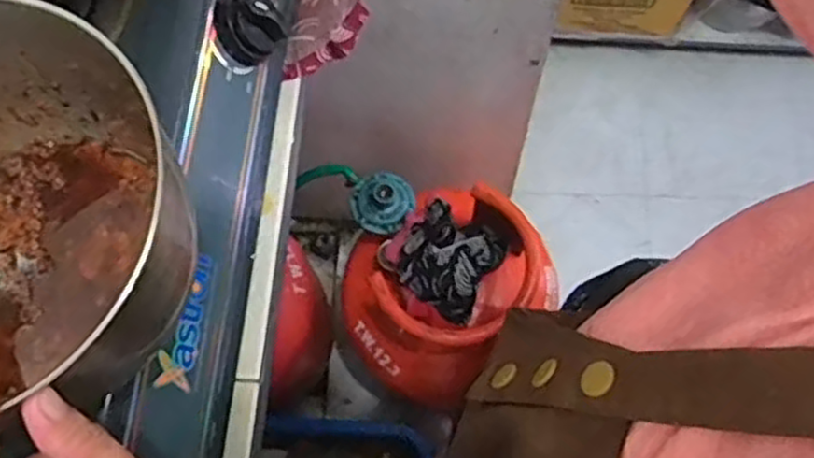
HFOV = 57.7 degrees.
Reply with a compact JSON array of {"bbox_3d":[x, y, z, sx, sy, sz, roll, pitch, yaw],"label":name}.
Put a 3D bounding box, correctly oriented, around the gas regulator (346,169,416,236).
[{"bbox_3d":[-0.034,-0.039,0.952,0.084,0.051,0.086,-1,73,2],"label":"gas regulator"}]

